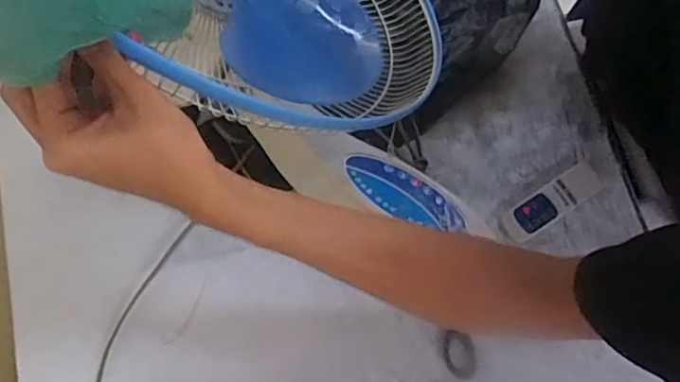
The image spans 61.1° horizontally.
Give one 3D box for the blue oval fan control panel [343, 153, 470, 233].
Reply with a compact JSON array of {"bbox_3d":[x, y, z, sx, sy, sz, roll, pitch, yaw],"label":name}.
[{"bbox_3d":[0.063,0.001,0.564,0.126,0.006,0.068,32,44,12],"label":"blue oval fan control panel"}]

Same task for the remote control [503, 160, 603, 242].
[{"bbox_3d":[0.227,0.011,0.618,0.116,0.025,0.036,-33,77,-6],"label":"remote control"}]

